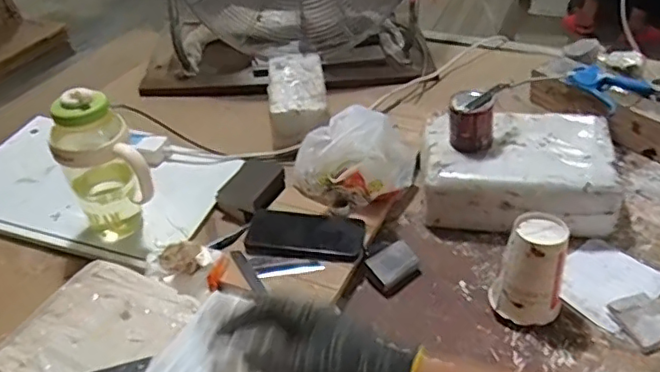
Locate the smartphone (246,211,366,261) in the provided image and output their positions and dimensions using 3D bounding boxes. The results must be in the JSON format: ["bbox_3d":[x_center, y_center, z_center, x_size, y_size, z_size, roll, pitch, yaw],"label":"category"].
[{"bbox_3d":[-0.035,0.070,0.859,0.168,0.016,0.093,3,40,10],"label":"smartphone"}]

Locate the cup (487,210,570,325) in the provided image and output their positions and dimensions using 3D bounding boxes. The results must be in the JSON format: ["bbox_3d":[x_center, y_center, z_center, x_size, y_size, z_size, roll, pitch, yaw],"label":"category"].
[{"bbox_3d":[0.251,0.104,0.720,0.078,0.123,0.080,-3,39,2],"label":"cup"}]

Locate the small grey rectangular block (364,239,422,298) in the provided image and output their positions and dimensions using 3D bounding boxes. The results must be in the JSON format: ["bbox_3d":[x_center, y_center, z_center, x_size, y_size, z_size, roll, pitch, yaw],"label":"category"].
[{"bbox_3d":[0.089,0.115,0.831,0.072,0.031,0.059,-31,46,-29],"label":"small grey rectangular block"}]

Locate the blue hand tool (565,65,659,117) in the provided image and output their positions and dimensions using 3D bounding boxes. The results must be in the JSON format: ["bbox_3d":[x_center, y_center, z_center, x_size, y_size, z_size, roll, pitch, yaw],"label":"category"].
[{"bbox_3d":[0.489,-0.166,0.998,0.094,0.025,0.169,-21,42,-19],"label":"blue hand tool"}]

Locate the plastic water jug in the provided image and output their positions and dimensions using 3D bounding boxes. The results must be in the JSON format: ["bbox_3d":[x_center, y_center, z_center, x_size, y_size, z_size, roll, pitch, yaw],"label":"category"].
[{"bbox_3d":[-0.324,-0.025,0.834,0.097,0.228,0.114,-25,43,-23],"label":"plastic water jug"}]

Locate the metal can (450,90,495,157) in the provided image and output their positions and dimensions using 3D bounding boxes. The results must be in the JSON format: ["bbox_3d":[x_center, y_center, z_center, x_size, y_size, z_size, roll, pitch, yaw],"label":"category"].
[{"bbox_3d":[0.211,-0.097,0.871,0.065,0.077,0.063,4,40,10],"label":"metal can"}]

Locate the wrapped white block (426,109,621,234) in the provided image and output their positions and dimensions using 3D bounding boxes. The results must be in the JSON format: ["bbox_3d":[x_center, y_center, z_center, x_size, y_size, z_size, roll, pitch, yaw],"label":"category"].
[{"bbox_3d":[0.281,-0.028,0.895,0.267,0.091,0.195,4,40,10],"label":"wrapped white block"}]

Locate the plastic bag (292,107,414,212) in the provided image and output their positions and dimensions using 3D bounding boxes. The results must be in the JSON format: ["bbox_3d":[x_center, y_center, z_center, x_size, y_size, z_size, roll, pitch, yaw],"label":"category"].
[{"bbox_3d":[0.030,-0.056,0.932,0.178,0.115,0.160,19,45,26],"label":"plastic bag"}]

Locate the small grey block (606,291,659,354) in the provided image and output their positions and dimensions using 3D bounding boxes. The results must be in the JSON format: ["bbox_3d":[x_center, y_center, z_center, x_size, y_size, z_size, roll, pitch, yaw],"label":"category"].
[{"bbox_3d":[0.382,0.162,0.703,0.056,0.014,0.072,-12,40,-9],"label":"small grey block"}]

